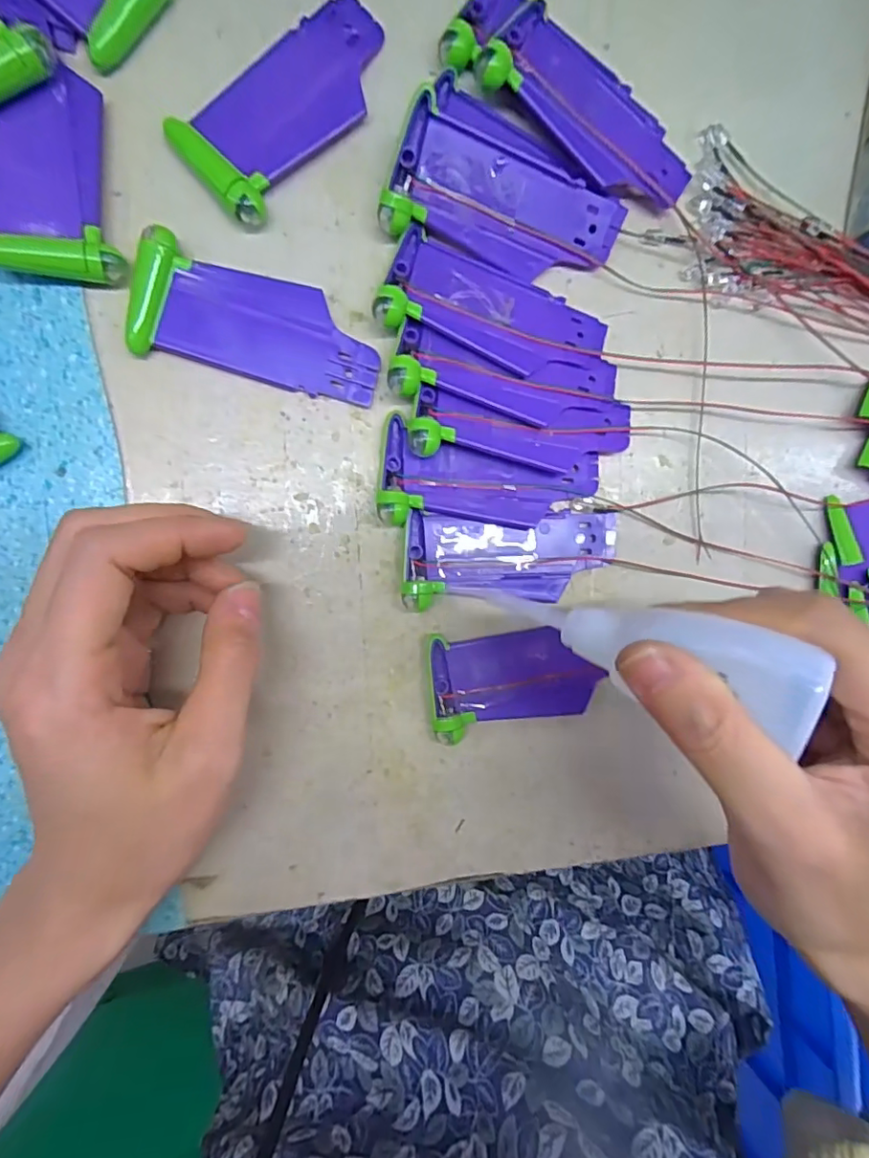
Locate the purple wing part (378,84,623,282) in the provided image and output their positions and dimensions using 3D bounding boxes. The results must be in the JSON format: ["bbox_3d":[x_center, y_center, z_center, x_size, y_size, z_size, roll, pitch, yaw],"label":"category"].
[{"bbox_3d":[0.028,-0.142,0.213,0.091,0.015,0.038,14,104,-14],"label":"purple wing part"}]

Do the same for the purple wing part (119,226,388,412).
[{"bbox_3d":[-0.064,-0.095,0.206,0.088,0.010,0.039,13,92,-9],"label":"purple wing part"}]

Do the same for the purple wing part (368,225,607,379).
[{"bbox_3d":[0.025,-0.103,0.214,0.088,0.010,0.037,18,91,-9],"label":"purple wing part"}]

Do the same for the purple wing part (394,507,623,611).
[{"bbox_3d":[0.033,-0.009,0.226,0.090,0.008,0.036,0,94,-9],"label":"purple wing part"}]

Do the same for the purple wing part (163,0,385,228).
[{"bbox_3d":[-0.053,-0.176,0.201,0.039,0.010,0.088,43,87,-9],"label":"purple wing part"}]

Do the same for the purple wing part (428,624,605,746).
[{"bbox_3d":[0.034,0.042,0.229,0.071,0.009,0.040,-4,94,-8],"label":"purple wing part"}]

